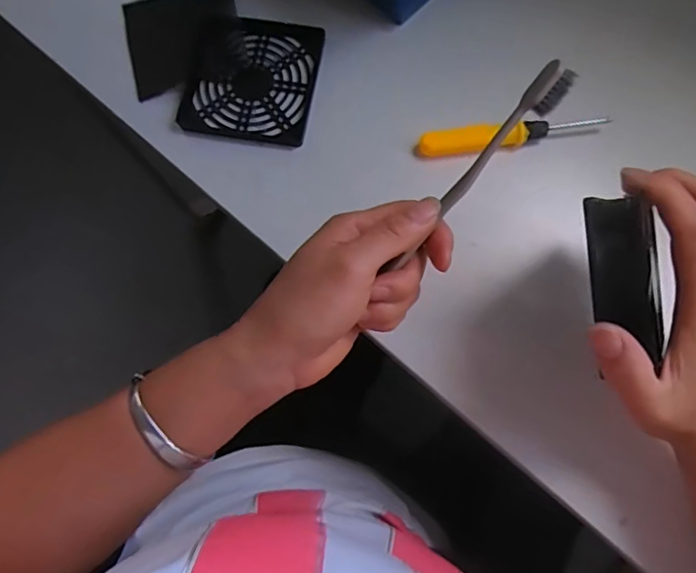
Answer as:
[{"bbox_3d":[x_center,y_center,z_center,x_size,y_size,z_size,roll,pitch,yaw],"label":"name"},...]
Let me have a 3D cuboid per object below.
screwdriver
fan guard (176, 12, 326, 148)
[{"bbox_3d":[0.119,-0.108,0.385,0.132,0.023,0.016,-7,76,0],"label":"screwdriver"},{"bbox_3d":[-0.072,-0.160,0.409,0.094,0.018,0.096,10,77,4],"label":"fan guard"}]

